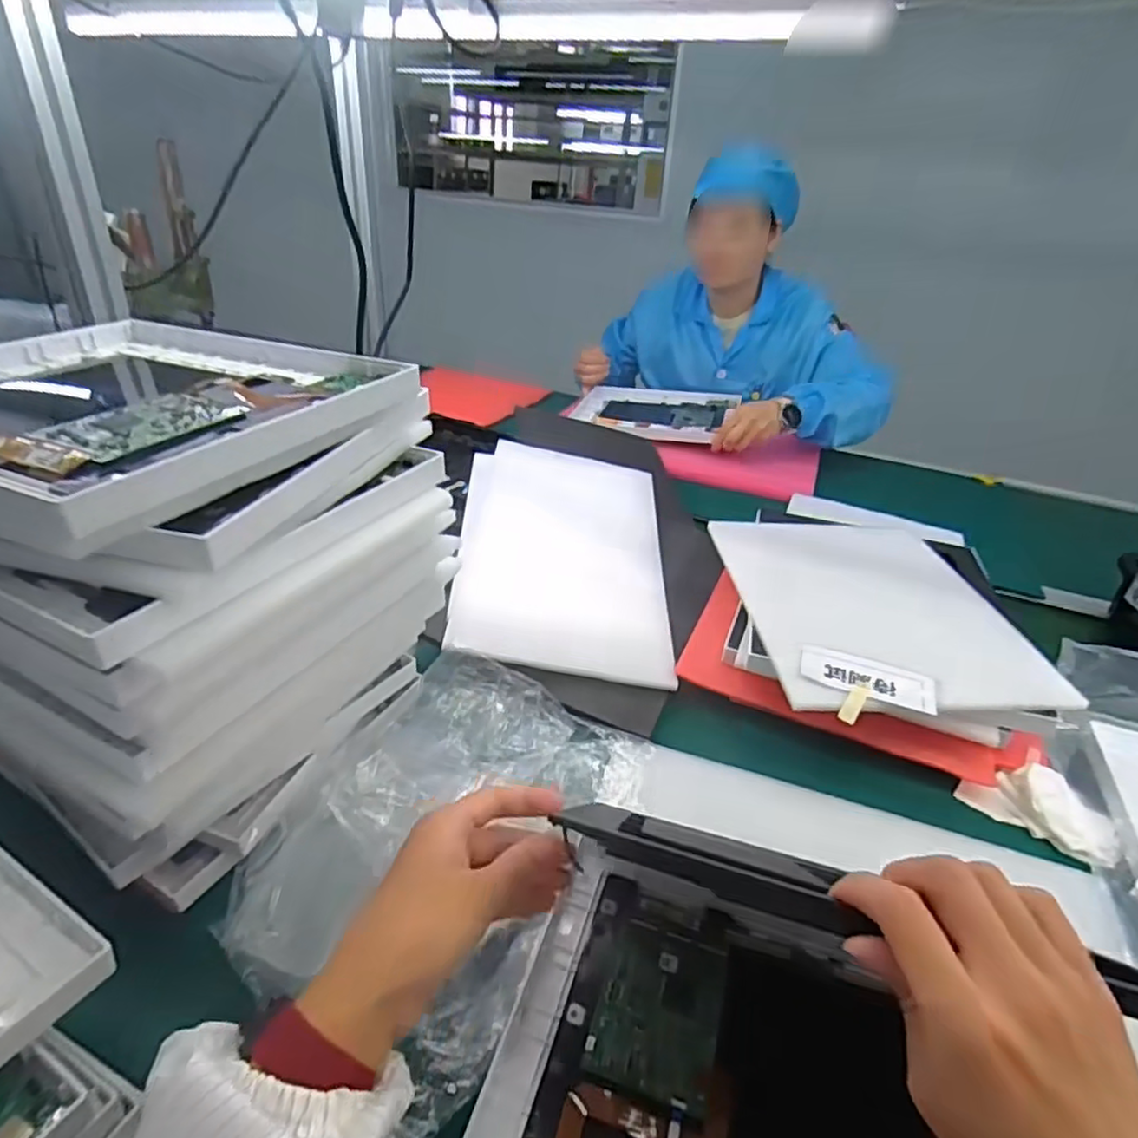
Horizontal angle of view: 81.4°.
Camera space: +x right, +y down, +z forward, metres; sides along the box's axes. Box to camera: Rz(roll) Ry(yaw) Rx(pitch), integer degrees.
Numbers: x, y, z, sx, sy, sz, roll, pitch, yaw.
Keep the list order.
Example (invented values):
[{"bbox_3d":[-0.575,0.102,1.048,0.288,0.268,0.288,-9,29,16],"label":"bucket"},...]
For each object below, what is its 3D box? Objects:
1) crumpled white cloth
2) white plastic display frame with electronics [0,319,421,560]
[{"bbox_3d":[0.388,0.195,0.544,0.061,0.032,0.106,-24,42,-37],"label":"crumpled white cloth"},{"bbox_3d":[-0.294,-0.110,0.432,0.310,0.035,0.259,17,34,19],"label":"white plastic display frame with electronics"}]

